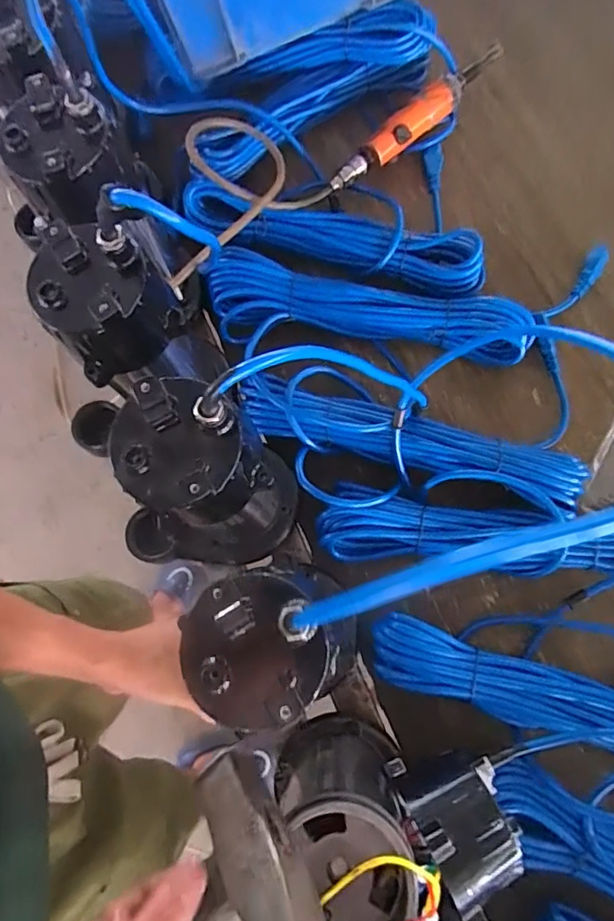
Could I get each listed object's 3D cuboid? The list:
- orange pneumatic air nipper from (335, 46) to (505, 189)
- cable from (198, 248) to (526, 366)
[{"bbox_3d":[0.138,-0.413,0.635,0.285,0.041,0.031,-42,78,-9],"label":"orange pneumatic air nipper"},{"bbox_3d":[0.064,-0.163,0.557,0.344,0.045,0.080,8,76,4],"label":"cable"}]

